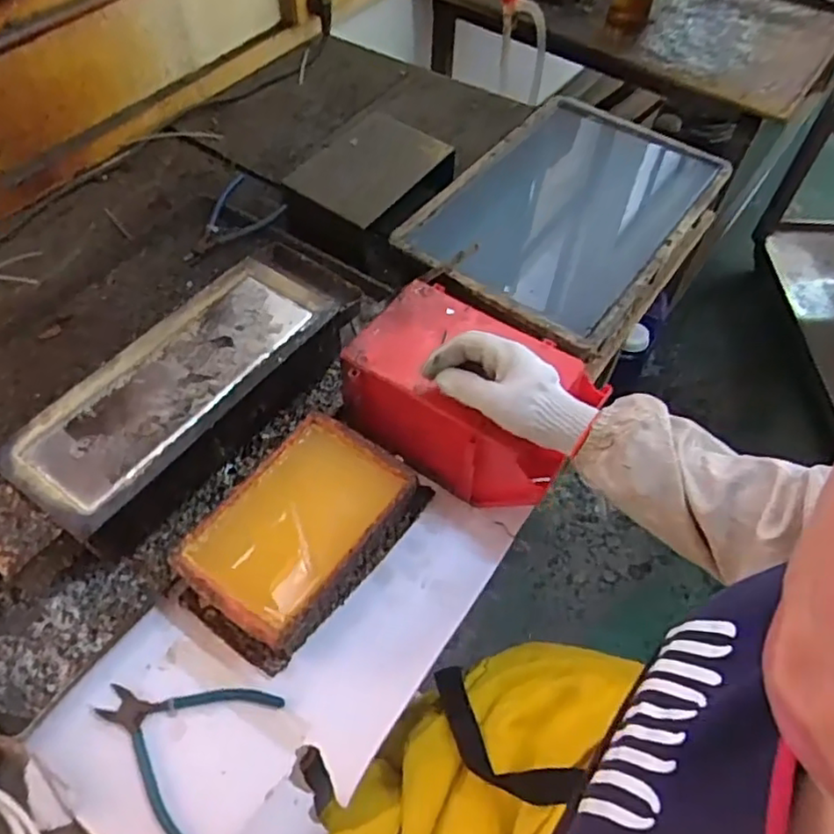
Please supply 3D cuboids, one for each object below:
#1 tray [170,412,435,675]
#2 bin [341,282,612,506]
[{"bbox_3d":[-0.108,0.110,0.611,0.133,0.065,0.216,31,60,19],"label":"tray"},{"bbox_3d":[0.052,-0.019,0.655,0.226,0.114,0.142,29,60,18],"label":"bin"}]

